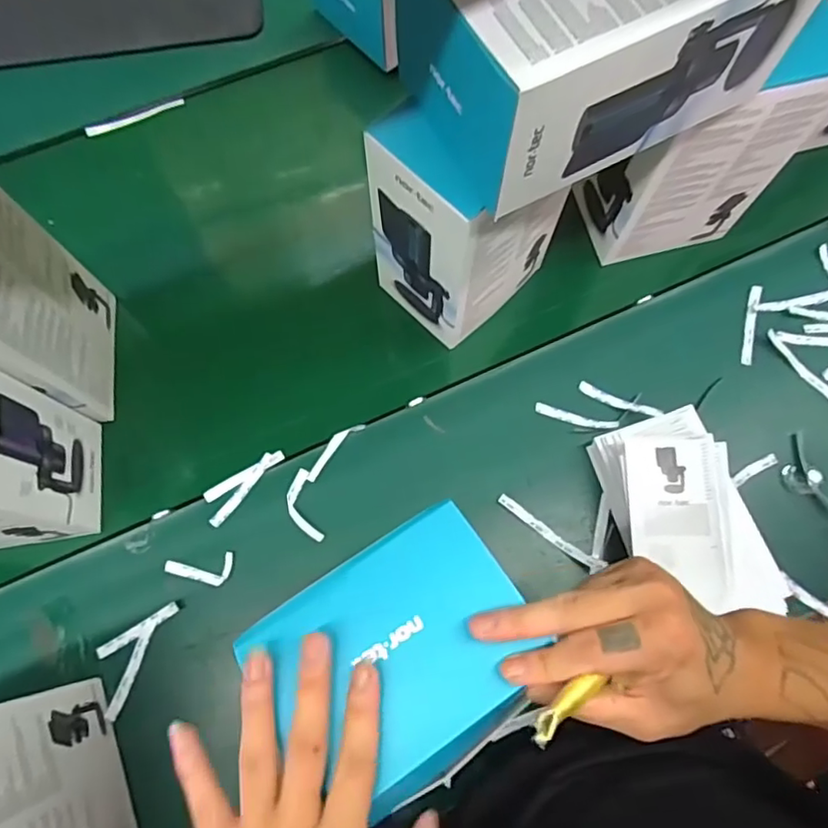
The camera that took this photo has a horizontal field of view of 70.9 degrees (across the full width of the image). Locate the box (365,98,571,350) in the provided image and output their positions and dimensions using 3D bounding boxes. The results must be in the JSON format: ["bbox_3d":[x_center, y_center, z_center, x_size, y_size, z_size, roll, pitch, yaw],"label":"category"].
[{"bbox_3d":[0.047,-0.184,0.548,0.123,0.227,0.141,39,77,11],"label":"box"}]

